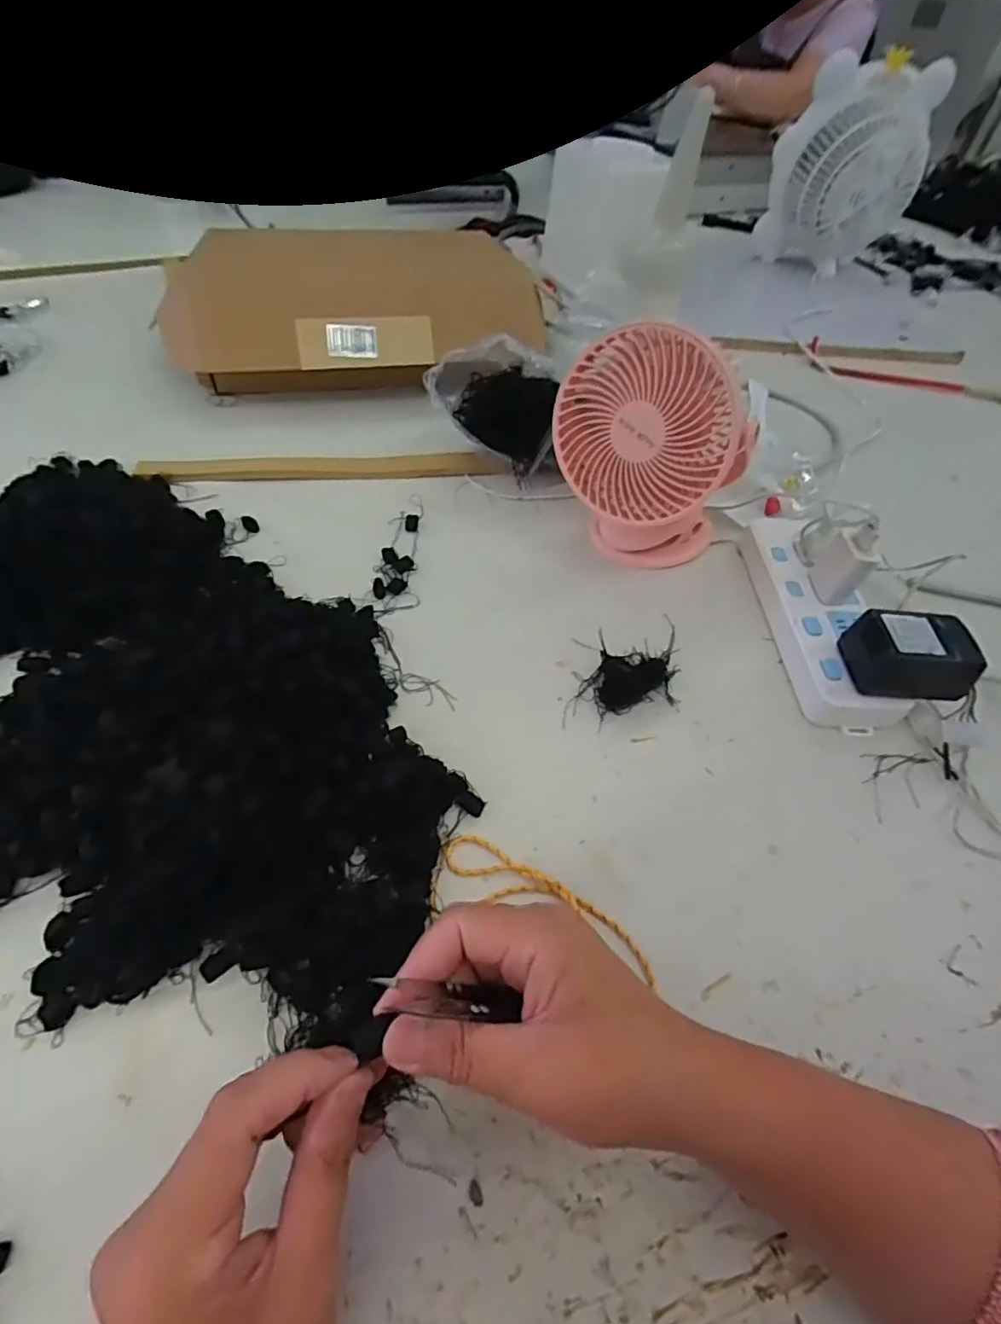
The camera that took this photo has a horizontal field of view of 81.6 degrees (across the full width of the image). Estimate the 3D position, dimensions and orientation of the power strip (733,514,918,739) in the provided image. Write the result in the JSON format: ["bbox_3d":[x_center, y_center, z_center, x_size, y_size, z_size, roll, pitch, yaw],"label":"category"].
[{"bbox_3d":[0.253,-0.052,0.484,0.075,0.033,0.234,-1,52,-5],"label":"power strip"}]

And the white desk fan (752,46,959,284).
[{"bbox_3d":[0.549,-0.772,0.925,0.212,0.259,0.093,12,52,5],"label":"white desk fan"}]

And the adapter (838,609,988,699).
[{"bbox_3d":[0.286,-0.008,0.406,0.075,0.037,0.054,5,52,0],"label":"adapter"}]

